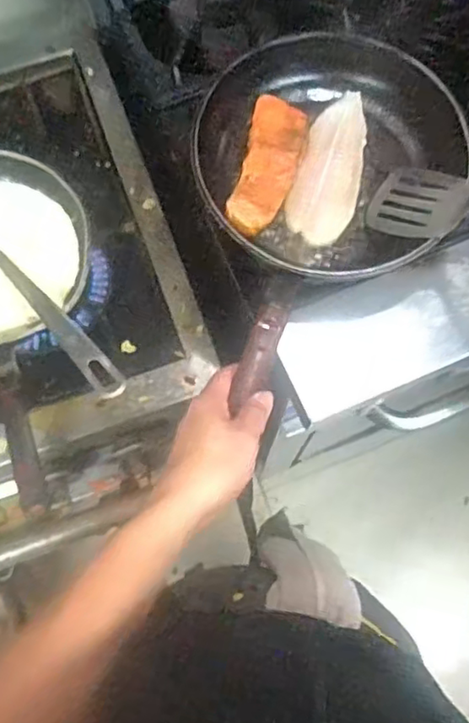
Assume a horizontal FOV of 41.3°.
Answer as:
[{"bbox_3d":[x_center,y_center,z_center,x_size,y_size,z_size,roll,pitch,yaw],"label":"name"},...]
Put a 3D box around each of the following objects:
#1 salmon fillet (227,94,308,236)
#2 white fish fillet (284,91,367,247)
[{"bbox_3d":[0.038,-0.215,0.685,0.060,0.022,0.164,13,71,5],"label":"salmon fillet"},{"bbox_3d":[0.111,-0.219,0.699,0.071,0.012,0.190,17,71,6],"label":"white fish fillet"}]

